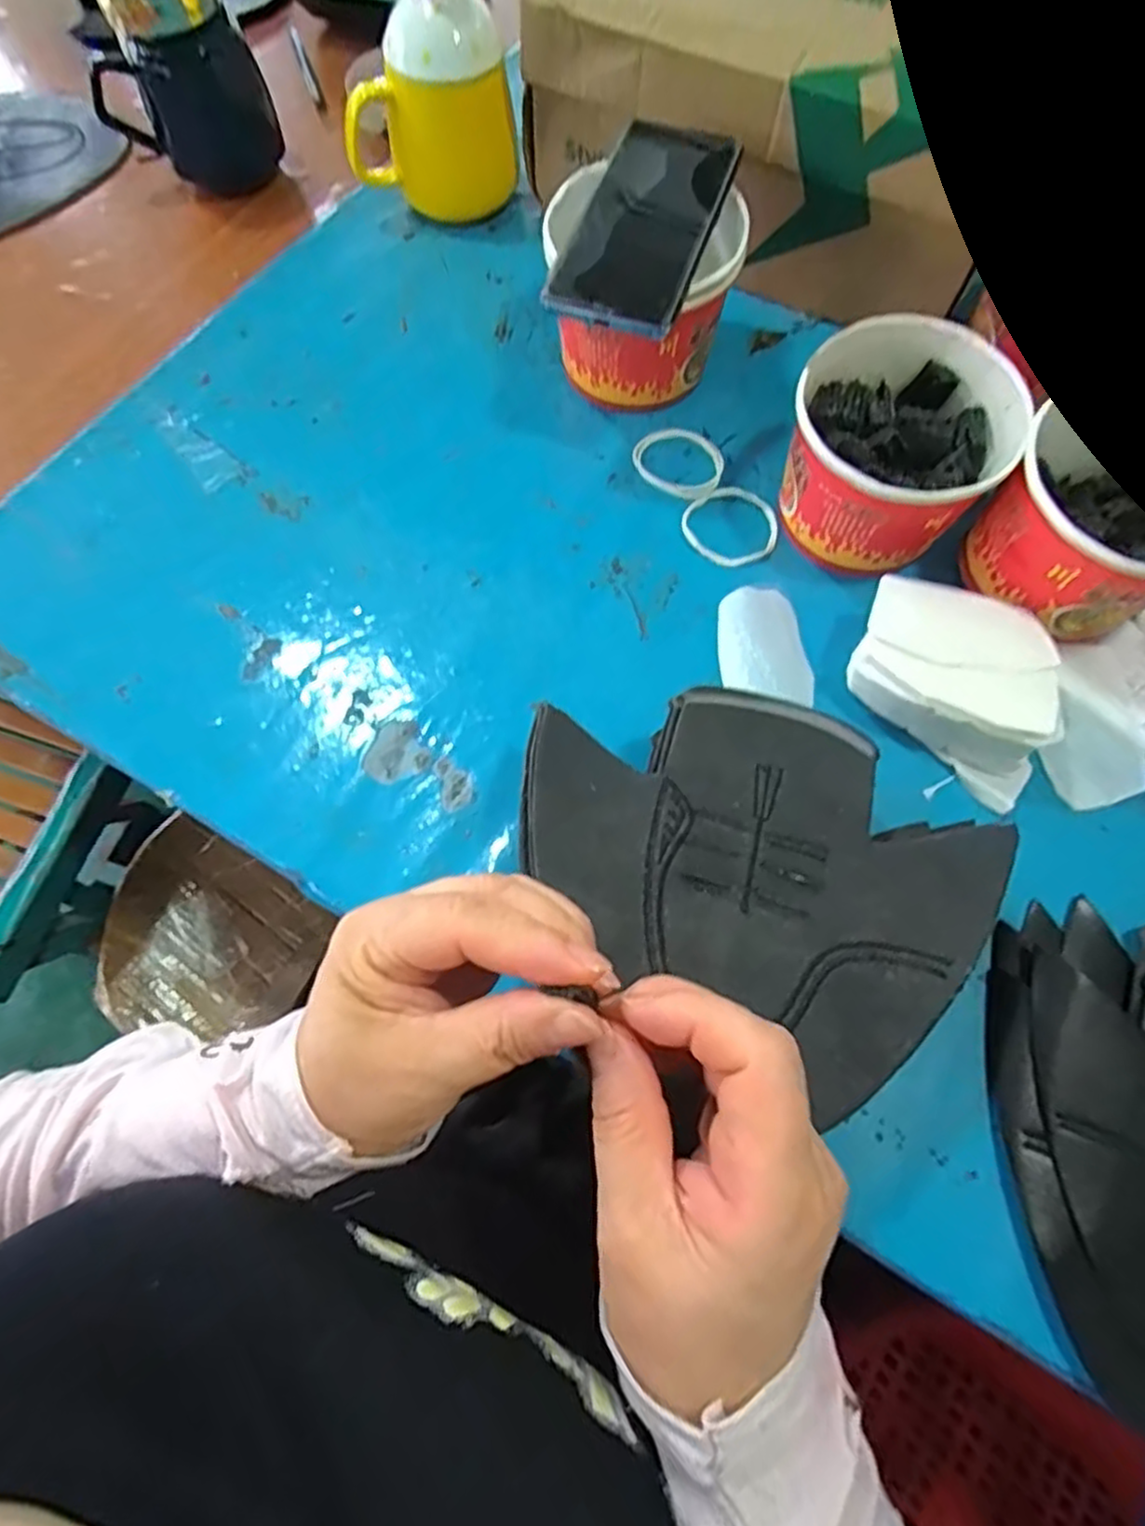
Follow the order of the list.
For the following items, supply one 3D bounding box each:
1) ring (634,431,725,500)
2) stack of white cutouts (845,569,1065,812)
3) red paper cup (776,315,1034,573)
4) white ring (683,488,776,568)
[{"bbox_3d":[0.070,-0.196,0.458,0.058,0.004,0.049,29,71,11],"label":"ring"},{"bbox_3d":[0.208,-0.047,0.379,0.114,0.040,0.085,37,73,13],"label":"stack of white cutouts"},{"bbox_3d":[0.178,-0.172,0.404,0.111,0.089,0.113,0,68,0],"label":"red paper cup"},{"bbox_3d":[0.097,-0.146,0.439,0.057,0.004,0.055,0,68,0],"label":"white ring"}]

